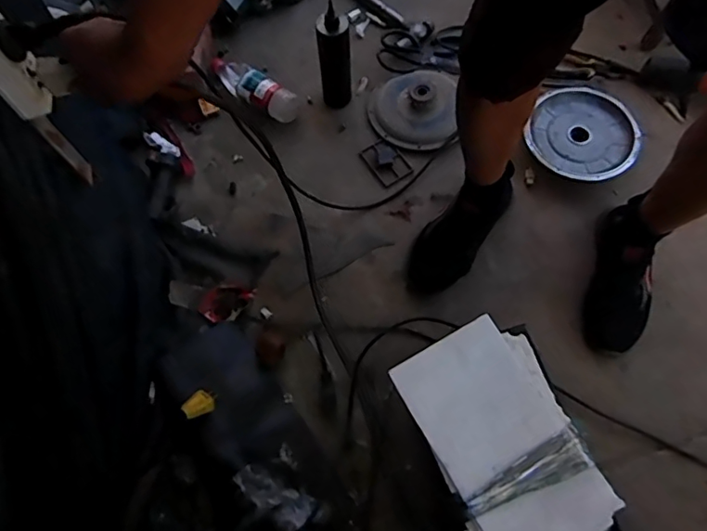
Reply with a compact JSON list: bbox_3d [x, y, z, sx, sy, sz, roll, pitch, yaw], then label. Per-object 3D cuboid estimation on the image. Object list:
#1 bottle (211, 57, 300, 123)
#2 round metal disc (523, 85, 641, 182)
[{"bbox_3d":[-0.205,-0.372,1.110,0.193,0.058,0.075,28,72,13],"label":"bottle"},{"bbox_3d":[0.455,-0.271,1.050,0.204,0.030,0.228,22,70,11],"label":"round metal disc"}]

